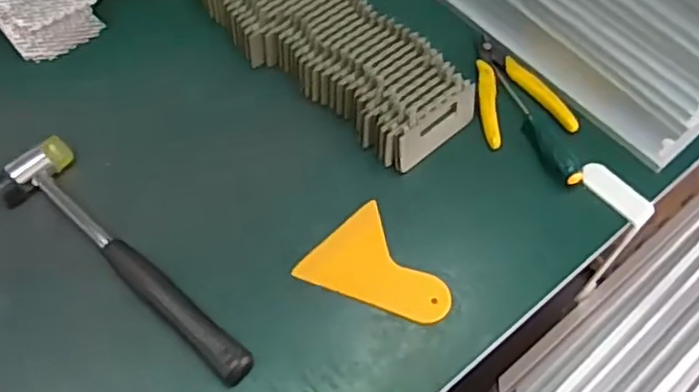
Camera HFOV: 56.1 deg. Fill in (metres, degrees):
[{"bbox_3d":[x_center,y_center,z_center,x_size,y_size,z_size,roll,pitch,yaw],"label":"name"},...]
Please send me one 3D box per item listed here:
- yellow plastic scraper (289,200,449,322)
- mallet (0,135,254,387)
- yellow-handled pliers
[{"bbox_3d":[0.022,0.060,0.478,0.076,0.005,0.100,-39,69,-24],"label":"yellow plastic scraper"},{"bbox_3d":[-0.163,0.050,0.462,0.058,0.029,0.234,-38,68,-23],"label":"mallet"},{"bbox_3d":[0.139,-0.095,0.568,0.076,0.008,0.110,-11,60,-11],"label":"yellow-handled pliers"}]

